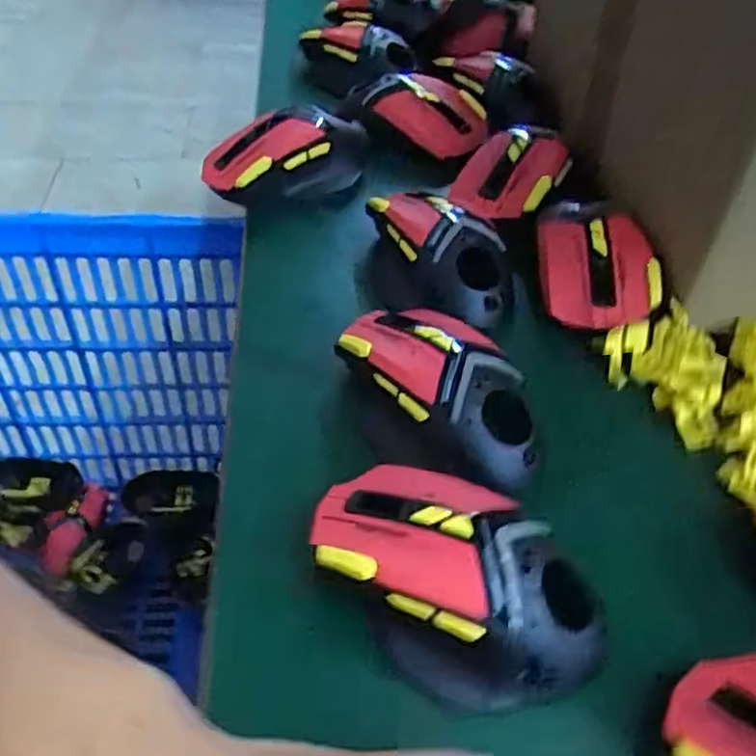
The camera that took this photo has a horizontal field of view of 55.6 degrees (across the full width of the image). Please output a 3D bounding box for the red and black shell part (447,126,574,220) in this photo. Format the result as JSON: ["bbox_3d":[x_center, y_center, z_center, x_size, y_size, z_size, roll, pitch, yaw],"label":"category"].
[{"bbox_3d":[0.085,-0.136,0.462,0.060,0.025,0.074,26,50,18],"label":"red and black shell part"}]

